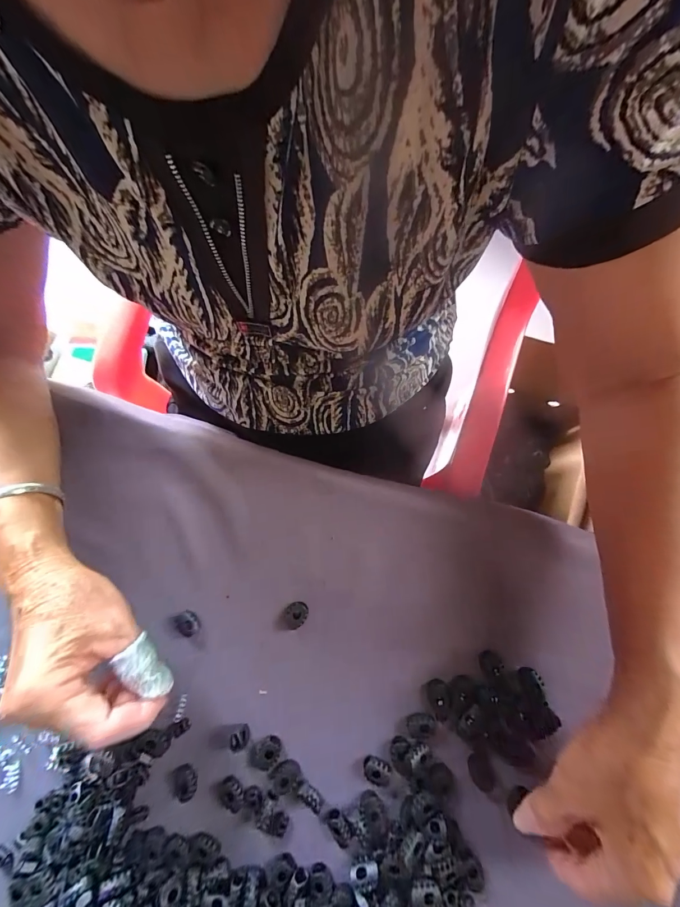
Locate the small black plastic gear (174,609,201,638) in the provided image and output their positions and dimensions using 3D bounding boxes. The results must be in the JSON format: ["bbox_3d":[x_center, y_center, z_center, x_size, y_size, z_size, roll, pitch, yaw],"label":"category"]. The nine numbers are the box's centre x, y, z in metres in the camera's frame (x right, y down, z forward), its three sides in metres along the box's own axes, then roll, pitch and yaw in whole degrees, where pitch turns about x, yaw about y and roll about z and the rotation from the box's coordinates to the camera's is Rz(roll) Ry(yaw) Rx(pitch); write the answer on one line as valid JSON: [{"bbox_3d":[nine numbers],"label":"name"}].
[{"bbox_3d":[-0.133,0.148,0.290,0.017,0.014,0.021,-30,80,-1],"label":"small black plastic gear"}]

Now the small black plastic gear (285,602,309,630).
[{"bbox_3d":[-0.038,0.140,0.289,0.019,0.004,0.023,38,85,9],"label":"small black plastic gear"}]

